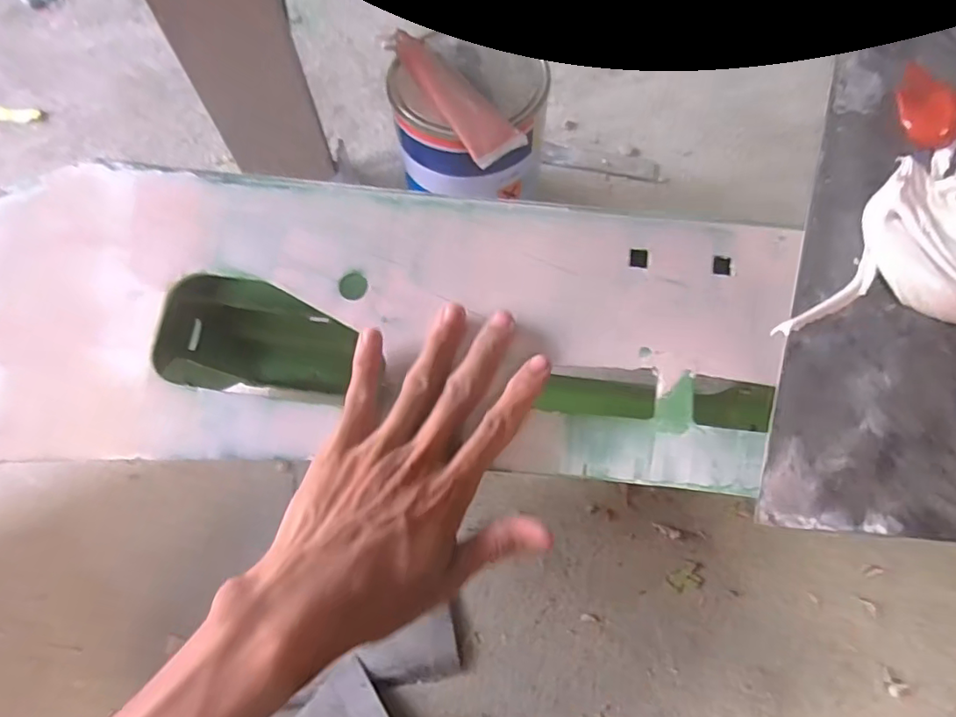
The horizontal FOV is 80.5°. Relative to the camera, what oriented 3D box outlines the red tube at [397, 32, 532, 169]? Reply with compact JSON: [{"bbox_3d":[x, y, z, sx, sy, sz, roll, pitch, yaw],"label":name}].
[{"bbox_3d":[-0.023,-0.252,0.536,0.050,0.031,0.168,-32,71,-13],"label":"red tube"}]

